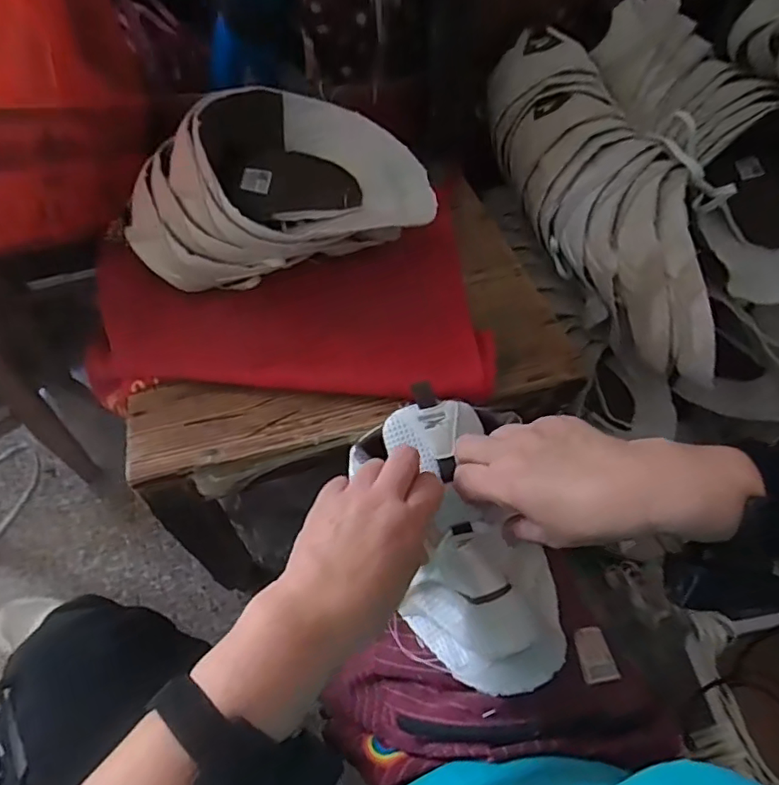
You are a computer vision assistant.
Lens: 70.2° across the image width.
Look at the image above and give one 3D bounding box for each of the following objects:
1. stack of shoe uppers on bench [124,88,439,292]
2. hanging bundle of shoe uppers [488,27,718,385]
[{"bbox_3d":[-0.099,-0.192,0.515,0.278,0.102,0.152,-6,61,-8],"label":"stack of shoe uppers on bench"},{"bbox_3d":[0.242,-0.203,0.600,0.115,0.143,0.411,-20,76,-15],"label":"hanging bundle of shoe uppers"}]

